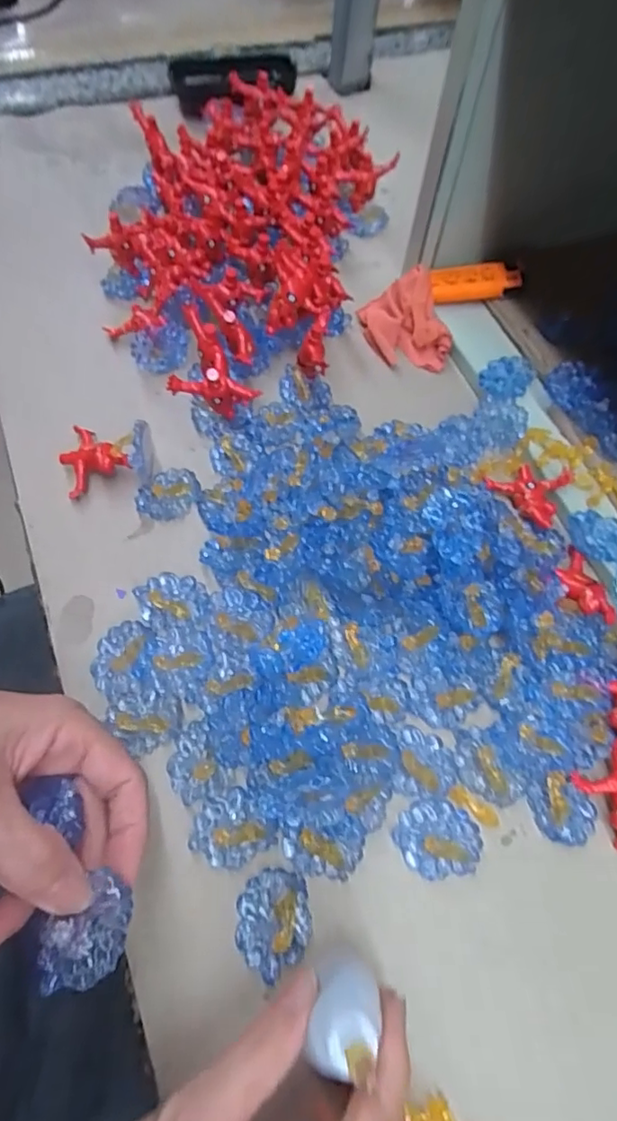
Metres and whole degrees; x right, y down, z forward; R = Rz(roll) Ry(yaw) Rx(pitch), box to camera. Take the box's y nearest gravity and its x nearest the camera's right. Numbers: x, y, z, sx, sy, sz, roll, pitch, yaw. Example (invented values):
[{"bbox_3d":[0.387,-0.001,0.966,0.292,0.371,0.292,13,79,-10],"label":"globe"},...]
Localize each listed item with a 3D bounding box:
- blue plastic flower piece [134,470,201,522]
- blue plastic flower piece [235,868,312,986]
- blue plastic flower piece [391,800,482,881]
[{"bbox_3d":[-0.080,-0.038,0.325,0.031,0.004,0.033,0,66,1],"label":"blue plastic flower piece"},{"bbox_3d":[-0.015,0.153,0.237,0.030,0.005,0.038,-2,66,0],"label":"blue plastic flower piece"},{"bbox_3d":[0.058,0.124,0.250,0.037,0.011,0.031,-2,66,0],"label":"blue plastic flower piece"}]

